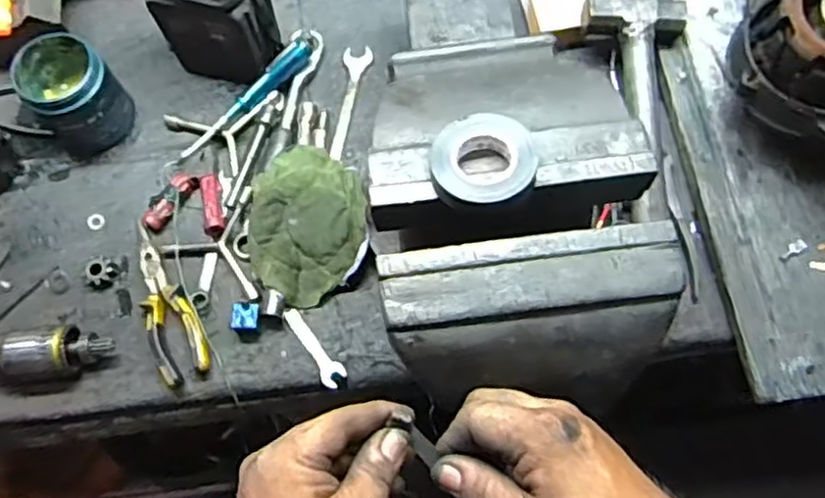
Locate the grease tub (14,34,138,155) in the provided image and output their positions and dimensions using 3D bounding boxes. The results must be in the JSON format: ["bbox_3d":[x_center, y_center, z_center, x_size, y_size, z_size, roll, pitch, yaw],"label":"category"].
[{"bbox_3d":[-0.370,-0.167,0.775,0.093,0.098,0.097,-42,74,-12],"label":"grease tub"}]

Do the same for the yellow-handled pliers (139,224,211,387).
[{"bbox_3d":[-0.265,0.056,0.732,0.056,0.024,0.177,-29,71,-9],"label":"yellow-handled pliers"}]

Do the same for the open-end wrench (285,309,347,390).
[{"bbox_3d":[-0.103,0.101,0.712,0.025,0.008,0.092,-40,73,-12],"label":"open-end wrench"}]

